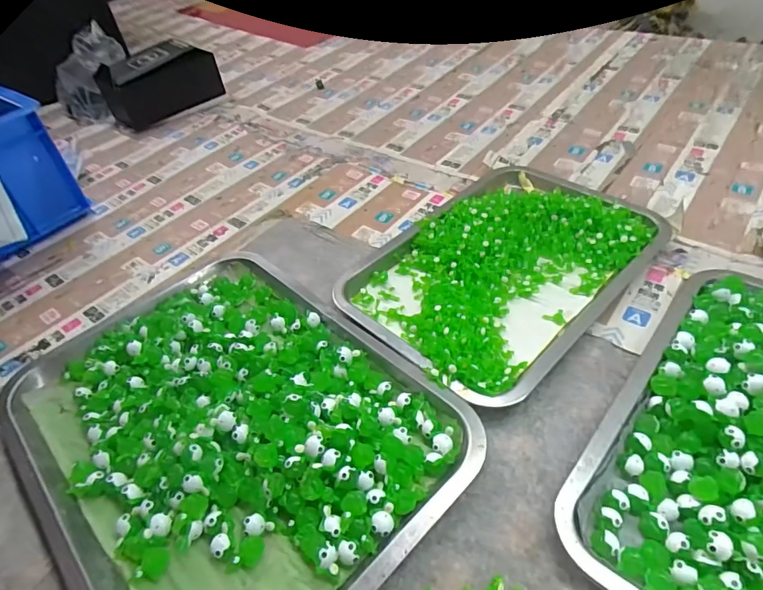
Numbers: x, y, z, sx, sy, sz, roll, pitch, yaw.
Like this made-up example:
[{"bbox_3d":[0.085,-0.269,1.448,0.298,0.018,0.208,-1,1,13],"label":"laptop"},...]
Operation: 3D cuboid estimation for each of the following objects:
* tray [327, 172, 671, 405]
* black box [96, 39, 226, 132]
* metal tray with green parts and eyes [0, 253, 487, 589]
[{"bbox_3d":[0.123,-0.037,0.475,0.304,0.031,0.209,-37,51,-26],"label":"tray"},{"bbox_3d":[-0.394,-0.382,0.849,0.187,0.093,0.088,-38,52,-27],"label":"black box"},{"bbox_3d":[-0.129,0.090,0.379,0.360,0.033,0.265,32,57,33],"label":"metal tray with green parts and eyes"}]

